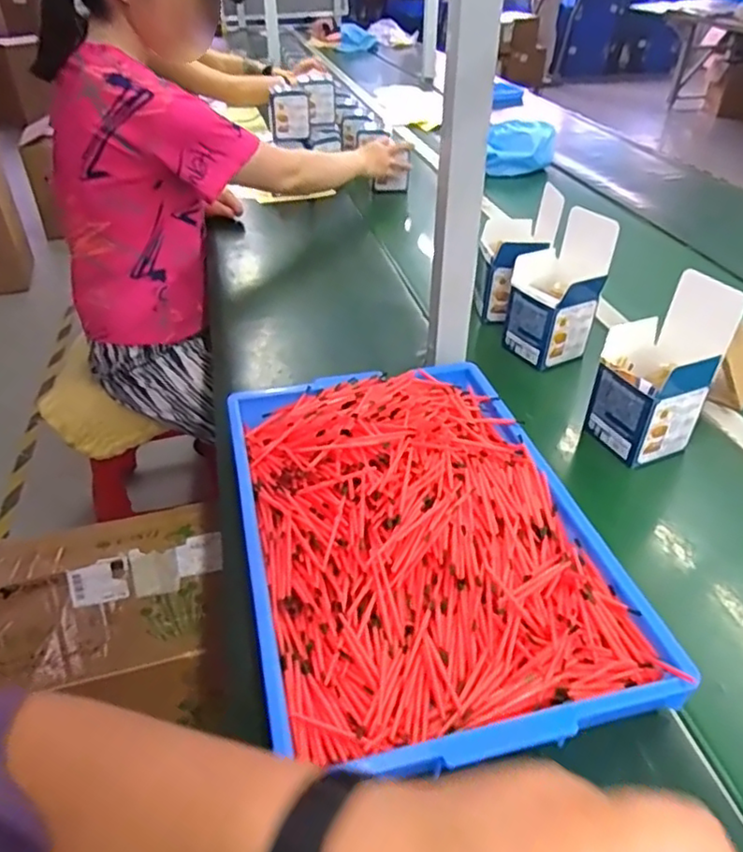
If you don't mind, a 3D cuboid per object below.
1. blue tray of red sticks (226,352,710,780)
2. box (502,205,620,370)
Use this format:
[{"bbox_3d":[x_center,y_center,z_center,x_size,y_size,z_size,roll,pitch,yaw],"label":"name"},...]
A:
[{"bbox_3d":[0.033,0.075,0.555,0.284,0.061,0.421,-9,38,-11],"label":"blue tray of red sticks"},{"bbox_3d":[0.242,-0.183,0.832,0.090,0.180,0.097,-23,43,-27],"label":"box"}]

